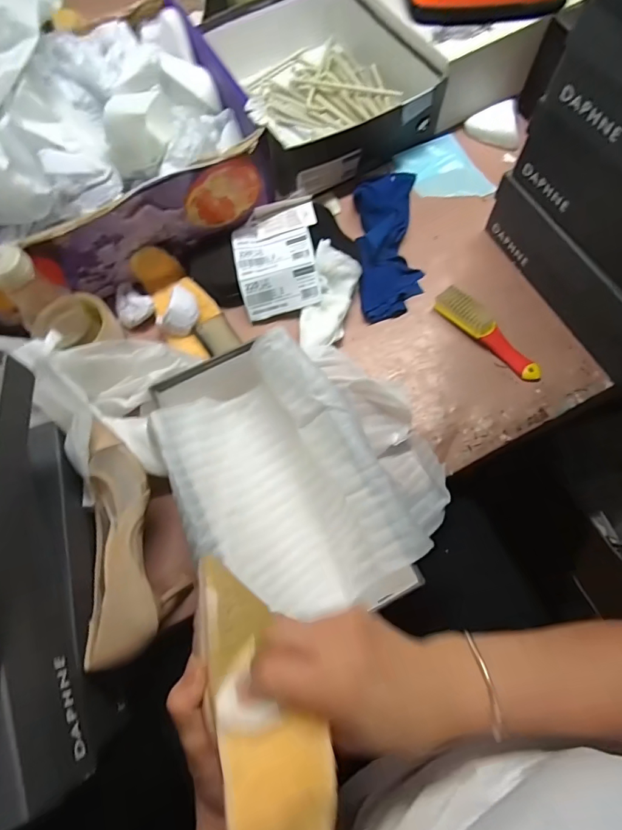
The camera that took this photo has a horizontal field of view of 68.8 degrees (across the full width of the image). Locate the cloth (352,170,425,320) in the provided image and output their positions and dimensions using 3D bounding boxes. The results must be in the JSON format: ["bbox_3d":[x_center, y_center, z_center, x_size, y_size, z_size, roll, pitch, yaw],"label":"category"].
[{"bbox_3d":[0.106,-0.248,0.618,0.085,0.033,0.243,-1,70,2],"label":"cloth"}]

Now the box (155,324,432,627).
[{"bbox_3d":[-0.033,0.057,0.468,0.192,0.078,0.276,-21,71,-6],"label":"box"}]

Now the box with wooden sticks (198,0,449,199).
[{"bbox_3d":[-0.007,-0.499,0.683,0.285,0.092,0.339,-29,72,-8],"label":"box with wooden sticks"}]

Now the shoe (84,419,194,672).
[{"bbox_3d":[-0.186,0.123,0.453,0.073,0.068,0.215,-14,70,-3],"label":"shoe"}]

